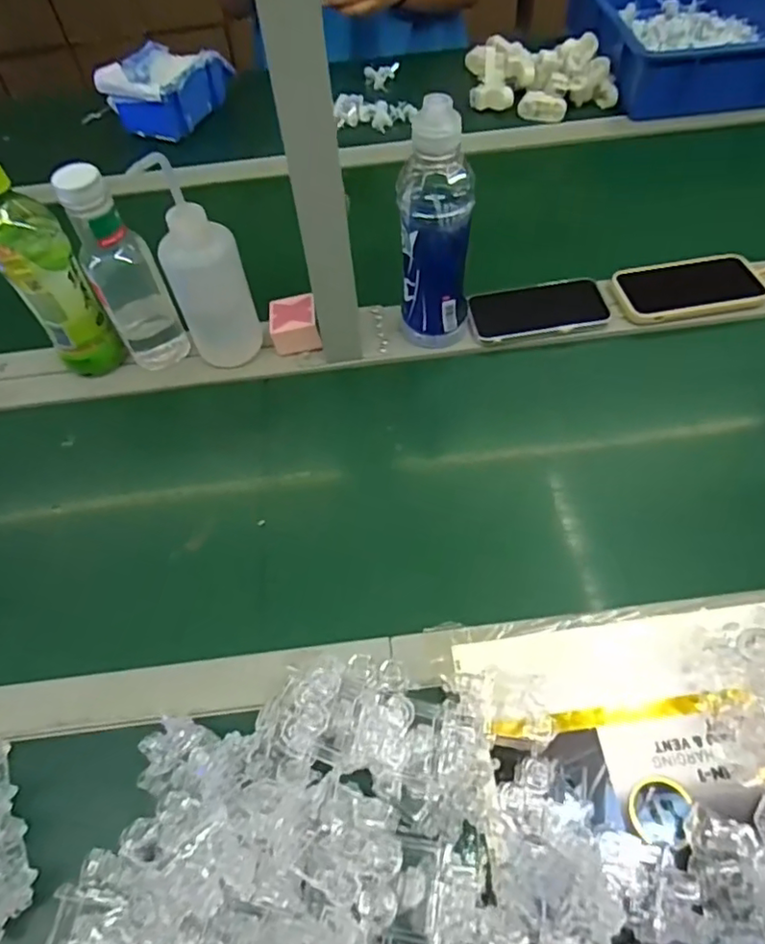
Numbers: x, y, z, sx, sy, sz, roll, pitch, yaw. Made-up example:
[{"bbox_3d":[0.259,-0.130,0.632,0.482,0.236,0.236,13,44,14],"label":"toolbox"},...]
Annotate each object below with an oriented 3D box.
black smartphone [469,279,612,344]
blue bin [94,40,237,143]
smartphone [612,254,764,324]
[{"bbox_3d":[0.171,-0.180,0.664,0.147,0.009,0.074,-9,57,-2],"label":"black smartphone"},{"bbox_3d":[-0.327,-0.587,0.923,0.122,0.082,0.182,21,61,16],"label":"blue bin"},{"bbox_3d":[0.340,-0.205,0.666,0.155,0.008,0.086,-7,57,-1],"label":"smartphone"}]

